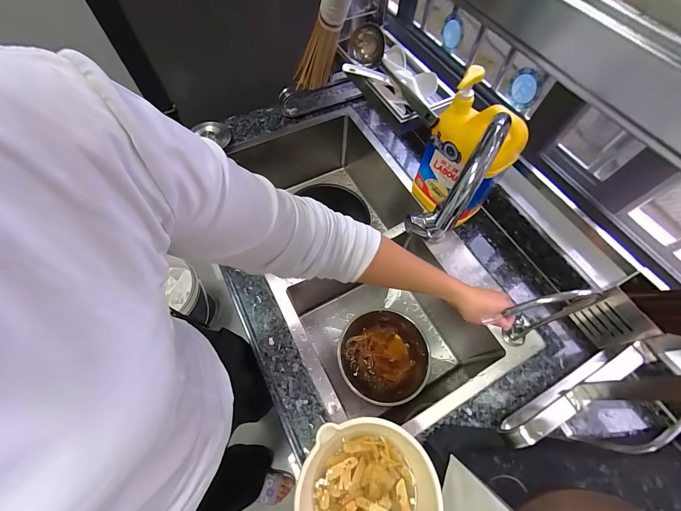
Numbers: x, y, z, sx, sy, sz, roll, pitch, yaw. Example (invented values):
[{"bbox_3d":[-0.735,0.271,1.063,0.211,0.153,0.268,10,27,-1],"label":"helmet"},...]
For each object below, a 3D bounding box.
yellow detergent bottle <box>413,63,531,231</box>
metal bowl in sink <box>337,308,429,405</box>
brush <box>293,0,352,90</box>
[{"bbox_3d":[0.238,-0.174,0.562,0.080,0.260,0.133,-32,69,-17],"label":"yellow detergent bottle"},{"bbox_3d":[0.099,0.234,0.689,0.206,0.062,0.196,1,63,-2],"label":"metal bowl in sink"},{"bbox_3d":[-0.037,-0.438,0.608,0.041,0.311,0.066,-33,98,-17],"label":"brush"}]

